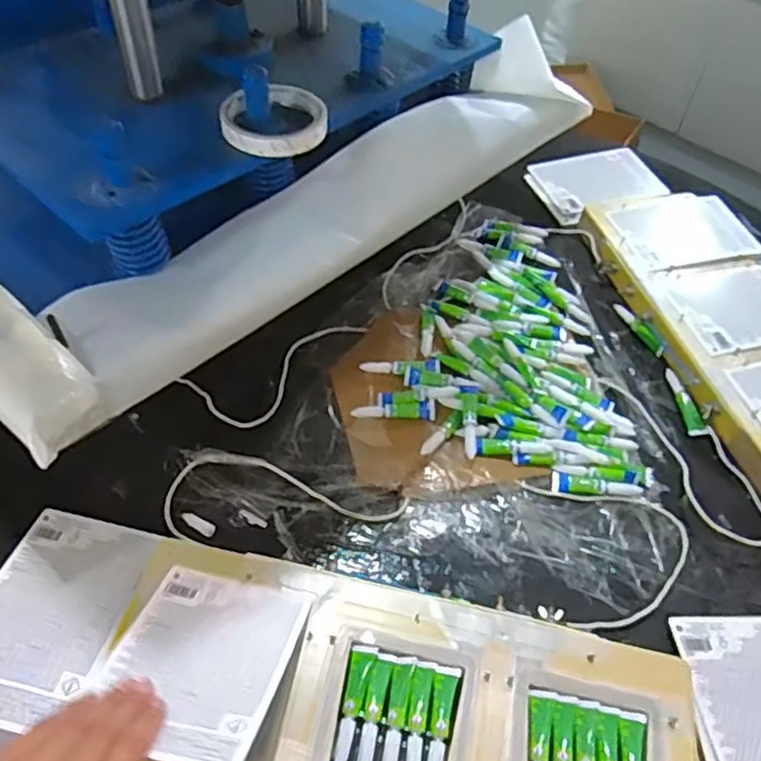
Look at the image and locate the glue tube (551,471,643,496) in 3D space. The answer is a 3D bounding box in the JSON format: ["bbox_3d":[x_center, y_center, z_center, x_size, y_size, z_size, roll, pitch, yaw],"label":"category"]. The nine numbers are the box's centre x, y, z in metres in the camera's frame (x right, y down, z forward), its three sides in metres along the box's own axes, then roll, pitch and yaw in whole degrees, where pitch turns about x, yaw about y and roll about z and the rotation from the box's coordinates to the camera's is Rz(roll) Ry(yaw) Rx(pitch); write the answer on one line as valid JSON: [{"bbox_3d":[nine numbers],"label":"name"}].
[{"bbox_3d":[0.207,0.103,0.640,0.085,0.009,0.018,9,52,2],"label":"glue tube"}]

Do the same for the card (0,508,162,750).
[{"bbox_3d":[-0.254,0.181,0.512,0.115,0.013,0.174,8,44,6],"label":"card"}]

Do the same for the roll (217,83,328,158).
[{"bbox_3d":[-0.091,-0.224,0.575,0.089,0.016,0.094,3,51,-3],"label":"roll"}]

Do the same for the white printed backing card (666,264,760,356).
[{"bbox_3d":[0.424,-0.087,0.767,0.174,0.006,0.120,-9,53,-12],"label":"white printed backing card"}]

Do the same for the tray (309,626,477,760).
[{"bbox_3d":[0.011,0.241,0.479,0.104,0.010,0.106,12,52,4],"label":"tray"}]

